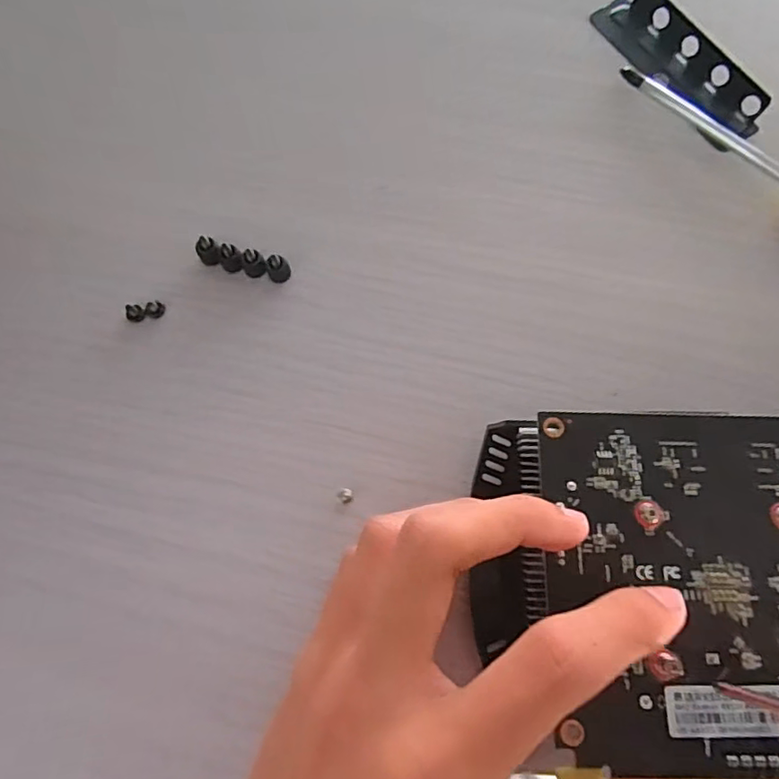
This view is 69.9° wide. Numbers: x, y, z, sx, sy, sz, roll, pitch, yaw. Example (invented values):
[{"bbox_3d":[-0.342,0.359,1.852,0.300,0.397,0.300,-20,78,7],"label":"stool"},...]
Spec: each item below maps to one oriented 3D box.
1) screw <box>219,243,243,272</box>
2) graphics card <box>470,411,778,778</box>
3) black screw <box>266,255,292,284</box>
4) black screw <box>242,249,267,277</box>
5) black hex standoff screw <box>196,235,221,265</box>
[{"bbox_3d":[-0.064,-0.053,0.227,0.008,0.012,0.007,-28,77,-8],"label":"screw"},{"bbox_3d":[0.109,0.064,0.182,0.161,0.028,0.108,1,75,-1],"label":"graphics card"},{"bbox_3d":[-0.045,-0.049,0.226,0.010,0.013,0.007,-30,78,-9],"label":"black screw"},{"bbox_3d":[-0.055,-0.051,0.226,0.009,0.013,0.007,-28,77,-8],"label":"black screw"},{"bbox_3d":[-0.074,-0.056,0.227,0.008,0.013,0.008,-33,78,-9],"label":"black hex standoff screw"}]

